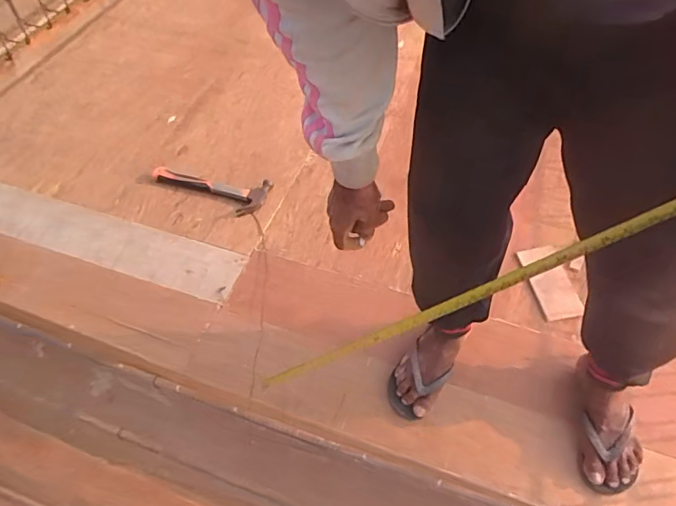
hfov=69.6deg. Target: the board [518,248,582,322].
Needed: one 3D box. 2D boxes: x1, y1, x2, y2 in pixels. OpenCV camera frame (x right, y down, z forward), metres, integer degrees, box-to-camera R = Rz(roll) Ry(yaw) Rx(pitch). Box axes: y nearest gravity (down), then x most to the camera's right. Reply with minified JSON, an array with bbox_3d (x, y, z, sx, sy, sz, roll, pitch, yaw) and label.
[{"bbox_3d":[0.468,0.061,1.071,0.094,0.019,0.179,-11,55,-3],"label":"board"}]

